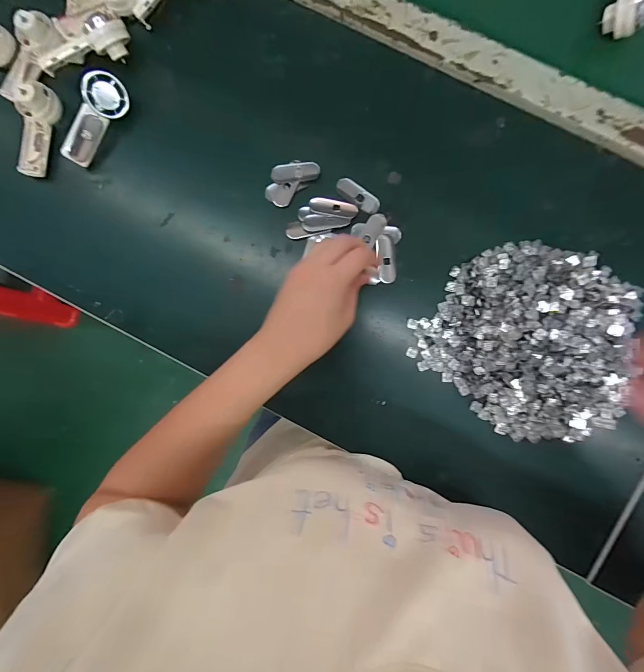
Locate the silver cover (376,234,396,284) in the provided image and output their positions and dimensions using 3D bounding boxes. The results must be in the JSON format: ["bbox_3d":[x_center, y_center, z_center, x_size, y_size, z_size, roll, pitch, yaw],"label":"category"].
[{"bbox_3d":[0.068,-0.081,0.359,0.018,0.004,0.049,-5,90,3],"label":"silver cover"}]

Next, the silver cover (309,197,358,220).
[{"bbox_3d":[0.012,-0.134,0.360,0.050,0.004,0.016,13,91,3],"label":"silver cover"}]

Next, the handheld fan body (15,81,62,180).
[{"bbox_3d":[-0.310,-0.221,0.366,0.034,0.024,0.094,14,91,3],"label":"handheld fan body"}]

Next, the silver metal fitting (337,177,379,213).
[{"bbox_3d":[0.038,-0.147,0.359,0.050,0.004,0.017,38,92,2],"label":"silver metal fitting"}]

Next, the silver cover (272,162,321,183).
[{"bbox_3d":[-0.028,-0.174,0.364,0.050,0.010,0.017,-12,90,3],"label":"silver cover"}]

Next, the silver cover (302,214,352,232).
[{"bbox_3d":[0.005,-0.119,0.359,0.050,0.004,0.017,-1,90,3],"label":"silver cover"}]

